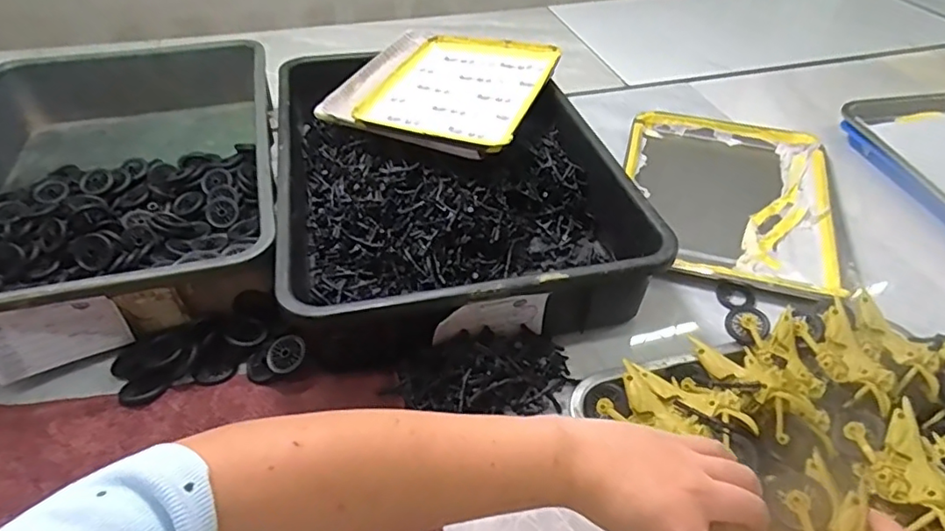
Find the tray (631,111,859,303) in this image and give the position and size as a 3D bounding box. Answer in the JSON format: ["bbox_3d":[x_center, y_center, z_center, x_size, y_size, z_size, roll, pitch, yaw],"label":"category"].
[{"bbox_3d":[0.332,-0.092,0.742,0.254,0.030,0.349,13,44,13],"label":"tray"}]

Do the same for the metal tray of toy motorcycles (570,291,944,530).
[{"bbox_3d":[0.276,0.138,0.436,0.333,0.066,0.277,-7,43,-9],"label":"metal tray of toy motorcycles"}]

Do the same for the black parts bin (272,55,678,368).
[{"bbox_3d":[-0.035,-0.124,0.701,0.377,0.095,0.537,-9,43,-11],"label":"black parts bin"}]

